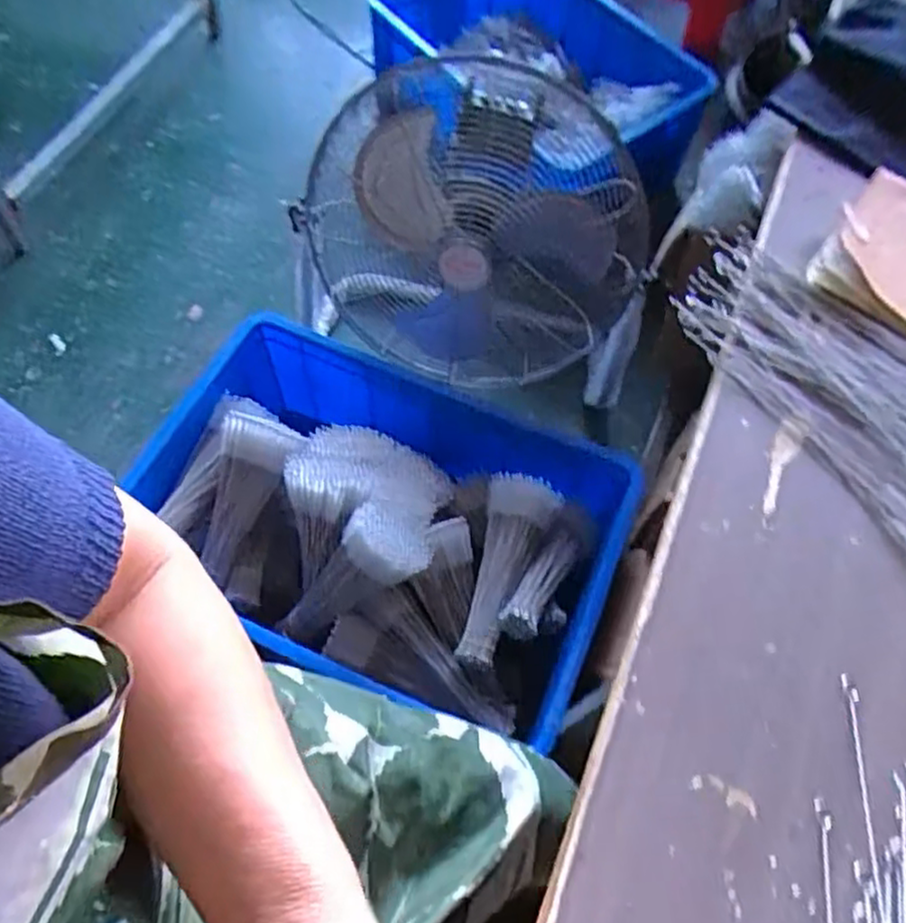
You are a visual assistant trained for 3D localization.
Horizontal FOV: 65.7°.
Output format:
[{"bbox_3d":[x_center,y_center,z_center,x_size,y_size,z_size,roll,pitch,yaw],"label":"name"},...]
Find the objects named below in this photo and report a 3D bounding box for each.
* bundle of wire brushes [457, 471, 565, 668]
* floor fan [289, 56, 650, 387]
[{"bbox_3d":[0.062,0.133,0.877,0.091,0.059,0.248,16,75,7],"label":"bundle of wire brushes"},{"bbox_3d":[0.015,-0.348,1.081,0.490,0.494,0.361,-3,62,-5],"label":"floor fan"}]

